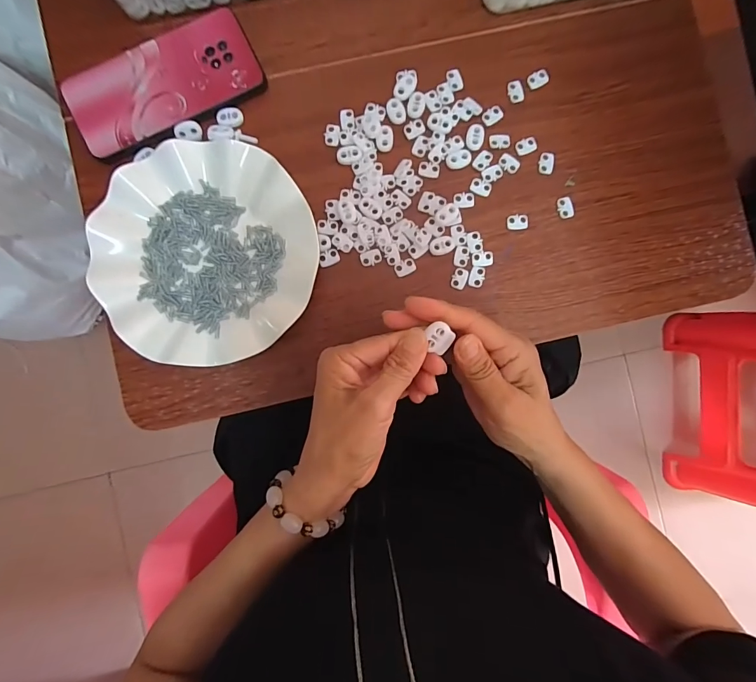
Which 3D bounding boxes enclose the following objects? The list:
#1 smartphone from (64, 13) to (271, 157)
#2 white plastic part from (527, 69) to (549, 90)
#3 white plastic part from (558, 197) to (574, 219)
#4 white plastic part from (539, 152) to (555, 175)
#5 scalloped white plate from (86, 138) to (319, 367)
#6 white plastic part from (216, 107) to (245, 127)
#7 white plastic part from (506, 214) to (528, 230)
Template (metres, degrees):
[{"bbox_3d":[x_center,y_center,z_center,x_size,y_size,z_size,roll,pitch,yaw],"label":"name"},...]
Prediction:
[{"bbox_3d":[-0.187,-0.225,0.333,0.162,0.007,0.083,-24,91,-2],"label":"smartphone"},{"bbox_3d":[0.147,-0.239,0.347,0.020,0.004,0.013,-29,91,-2],"label":"white plastic part"},{"bbox_3d":[0.171,-0.121,0.347,0.013,0.004,0.019,-14,90,-2],"label":"white plastic part"},{"bbox_3d":[0.153,-0.162,0.346,0.013,0.004,0.020,0,90,-2],"label":"white plastic part"},{"bbox_3d":[-0.144,-0.074,0.327,0.178,0.023,0.180,2,90,-2],"label":"scalloped white plate"},{"bbox_3d":[-0.132,-0.199,0.340,0.022,0.004,0.015,-15,90,-2],"label":"white plastic part"},{"bbox_3d":[0.127,-0.108,0.346,0.019,0.004,0.013,-7,90,-2],"label":"white plastic part"}]

